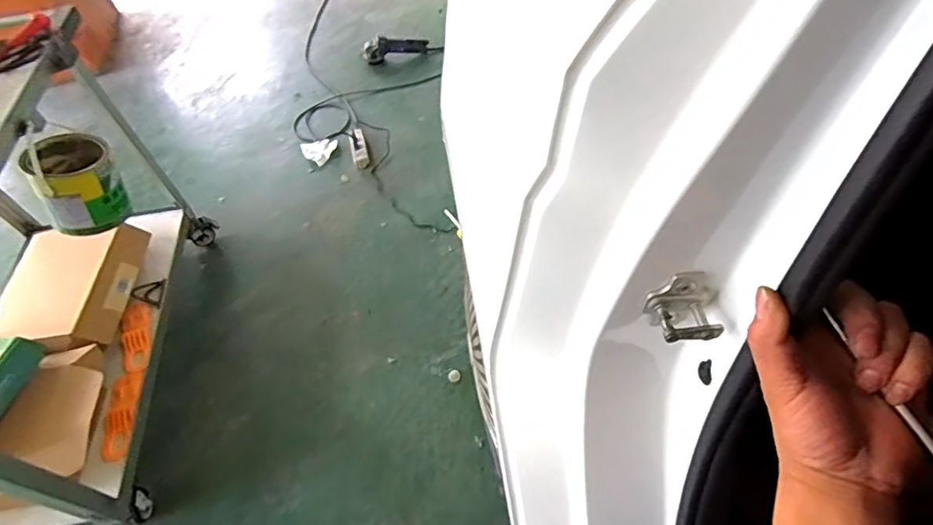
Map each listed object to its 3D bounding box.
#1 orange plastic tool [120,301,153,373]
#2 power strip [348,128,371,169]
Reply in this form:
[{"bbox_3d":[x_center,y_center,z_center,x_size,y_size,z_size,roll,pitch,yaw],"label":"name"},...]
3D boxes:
[{"bbox_3d":[-0.878,0.196,1.418,0.057,0.045,0.202,-14,52,-7],"label":"orange plastic tool"},{"bbox_3d":[-0.387,-0.412,1.918,0.058,0.038,0.172,-14,54,-6],"label":"power strip"}]

